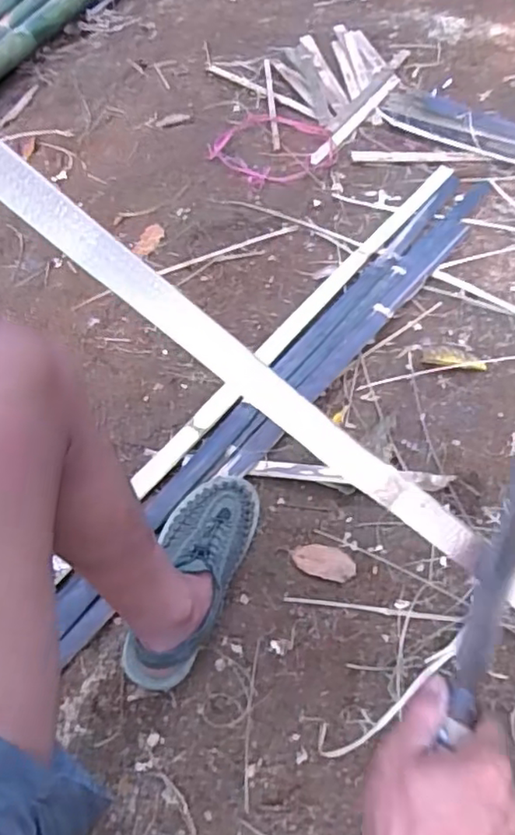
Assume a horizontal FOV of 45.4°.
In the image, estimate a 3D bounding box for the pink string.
[{"bbox_3d":[0.035,-0.618,1.382,0.255,0.030,0.300,-33,62,-19],"label":"pink string"}]

